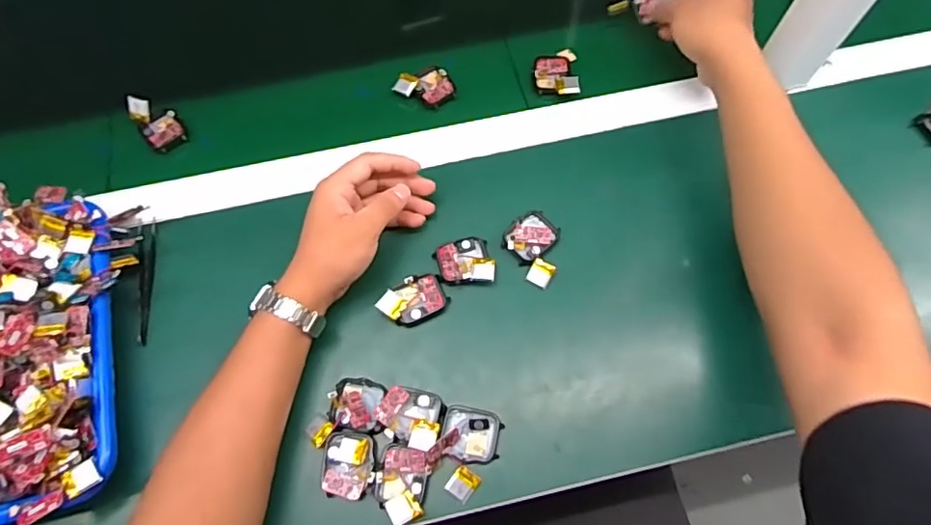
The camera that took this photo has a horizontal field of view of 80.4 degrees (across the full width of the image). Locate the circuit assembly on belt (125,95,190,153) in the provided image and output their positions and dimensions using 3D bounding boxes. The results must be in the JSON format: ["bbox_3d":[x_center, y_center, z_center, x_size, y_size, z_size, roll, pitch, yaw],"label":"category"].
[{"bbox_3d":[-0.301,-0.138,0.533,0.037,0.026,0.057,-43,73,-16],"label":"circuit assembly on belt"}]

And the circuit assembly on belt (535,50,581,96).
[{"bbox_3d":[0.093,-0.194,0.558,0.043,0.012,0.064,2,67,1],"label":"circuit assembly on belt"}]

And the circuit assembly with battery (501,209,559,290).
[{"bbox_3d":[0.064,-0.014,0.484,0.048,0.017,0.062,-33,71,-13],"label":"circuit assembly with battery"}]

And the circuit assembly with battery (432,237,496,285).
[{"bbox_3d":[0.000,0.000,0.477,0.046,0.015,0.045,-17,68,-7],"label":"circuit assembly with battery"}]

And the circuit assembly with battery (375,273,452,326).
[{"bbox_3d":[-0.044,0.032,0.465,0.056,0.017,0.035,-26,69,-10],"label":"circuit assembly with battery"}]

